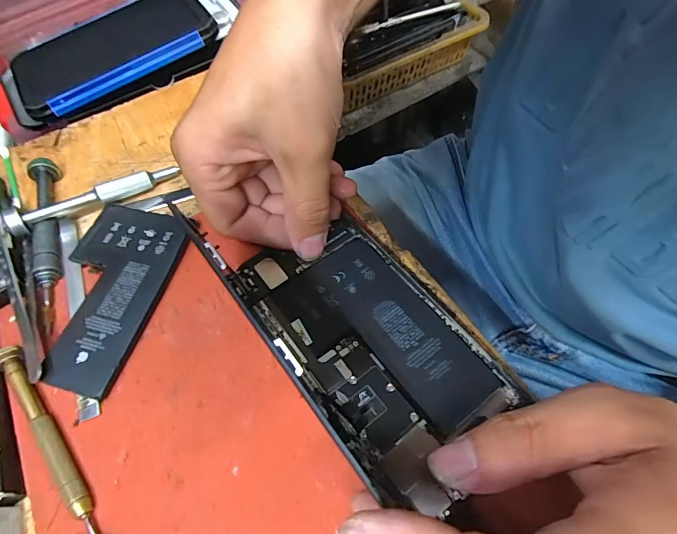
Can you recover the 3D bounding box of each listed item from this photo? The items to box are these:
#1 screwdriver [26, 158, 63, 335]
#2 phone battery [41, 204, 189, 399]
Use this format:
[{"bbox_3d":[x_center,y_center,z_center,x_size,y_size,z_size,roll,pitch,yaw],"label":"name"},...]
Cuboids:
[{"bbox_3d":[-0.173,-0.018,0.238,0.014,0.015,0.119,-20,62,-11],"label":"screwdriver"},{"bbox_3d":[-0.128,0.012,0.220,0.062,0.007,0.105,13,61,8],"label":"phone battery"}]

